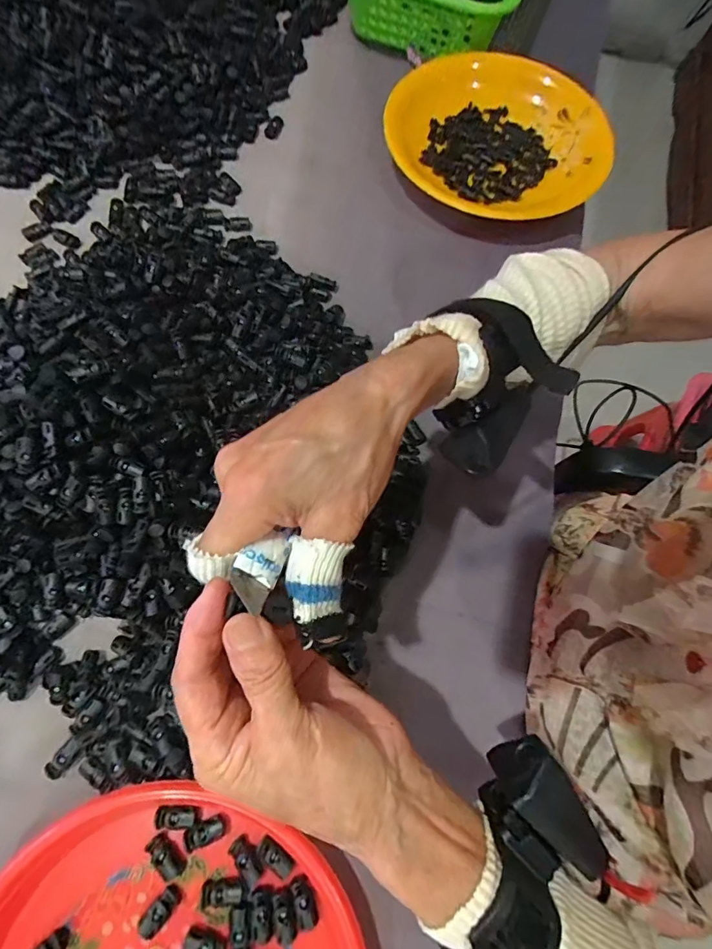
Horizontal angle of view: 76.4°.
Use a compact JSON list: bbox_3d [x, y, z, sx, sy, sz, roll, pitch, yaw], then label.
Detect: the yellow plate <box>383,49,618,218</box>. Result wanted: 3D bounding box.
[{"bbox_3d":[0.158,-0.368,0.497,0.235,0.042,0.216,0,72,-2],"label":"yellow plate"}]

